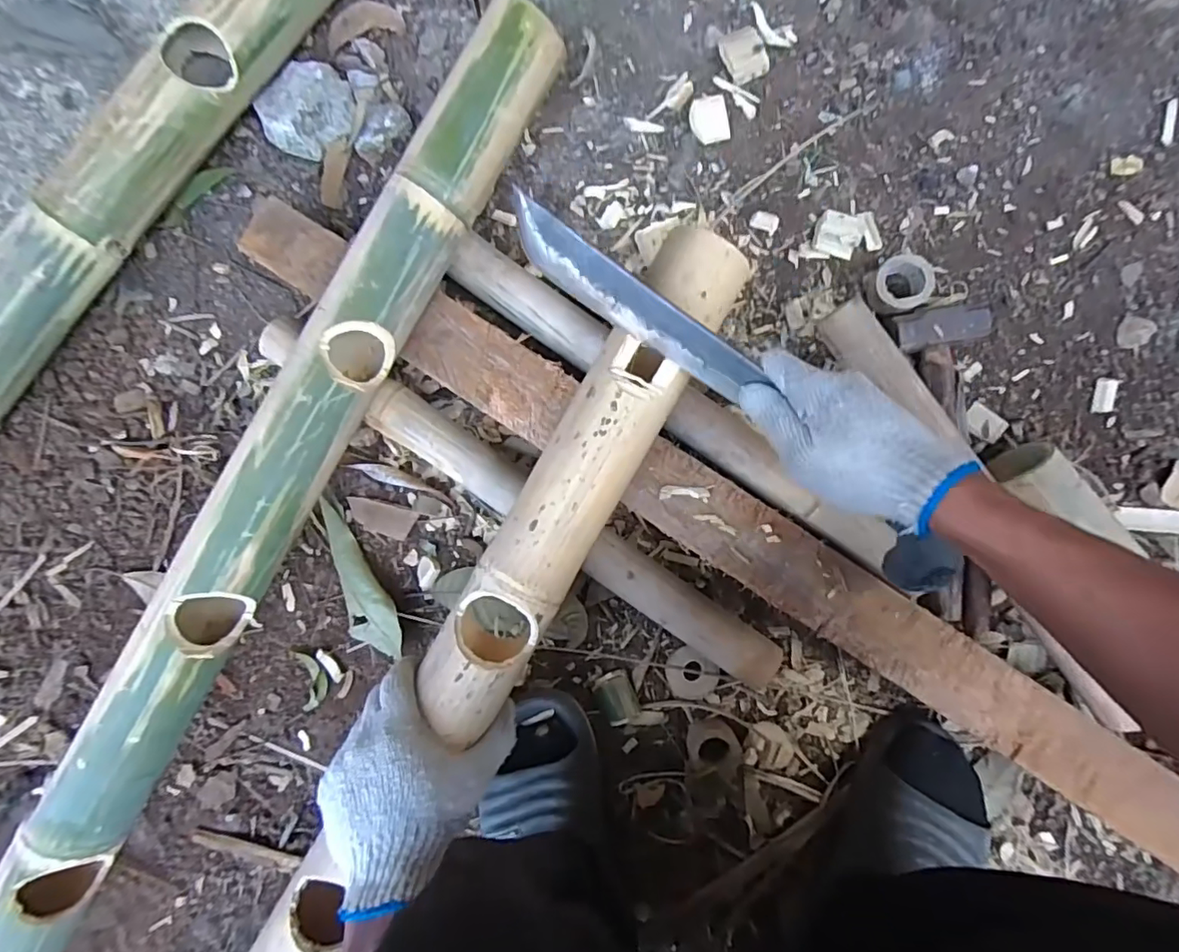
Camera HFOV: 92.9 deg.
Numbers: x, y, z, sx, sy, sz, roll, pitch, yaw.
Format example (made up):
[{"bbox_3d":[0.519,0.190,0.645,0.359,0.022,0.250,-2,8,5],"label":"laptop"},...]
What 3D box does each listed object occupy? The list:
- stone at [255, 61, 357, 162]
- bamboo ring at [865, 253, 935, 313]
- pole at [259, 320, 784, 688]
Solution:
[{"bbox_3d":[-0.258,-0.336,0.519,0.086,0.035,0.073,-37,88,-2],"label":"stone"},{"bbox_3d":[0.275,-0.171,0.497,0.044,0.032,0.041,0,88,0],"label":"bamboo ring"},{"bbox_3d":[-0.060,0.021,0.504,0.525,0.050,0.047,35,88,1],"label":"pole"}]

